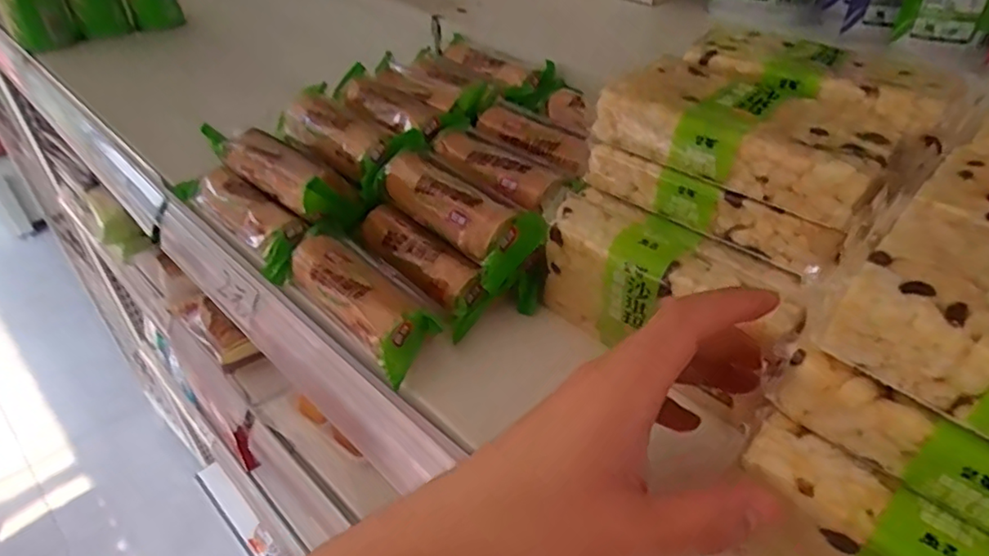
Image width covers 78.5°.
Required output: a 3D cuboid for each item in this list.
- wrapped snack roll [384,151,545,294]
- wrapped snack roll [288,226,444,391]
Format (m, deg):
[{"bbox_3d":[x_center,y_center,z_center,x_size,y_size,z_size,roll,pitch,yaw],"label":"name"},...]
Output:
[{"bbox_3d":[-0.024,-0.044,0.409,0.041,0.038,0.122,-30,49,-31],"label":"wrapped snack roll"},{"bbox_3d":[-0.087,0.011,0.379,0.041,0.032,0.121,-31,50,-32],"label":"wrapped snack roll"}]

